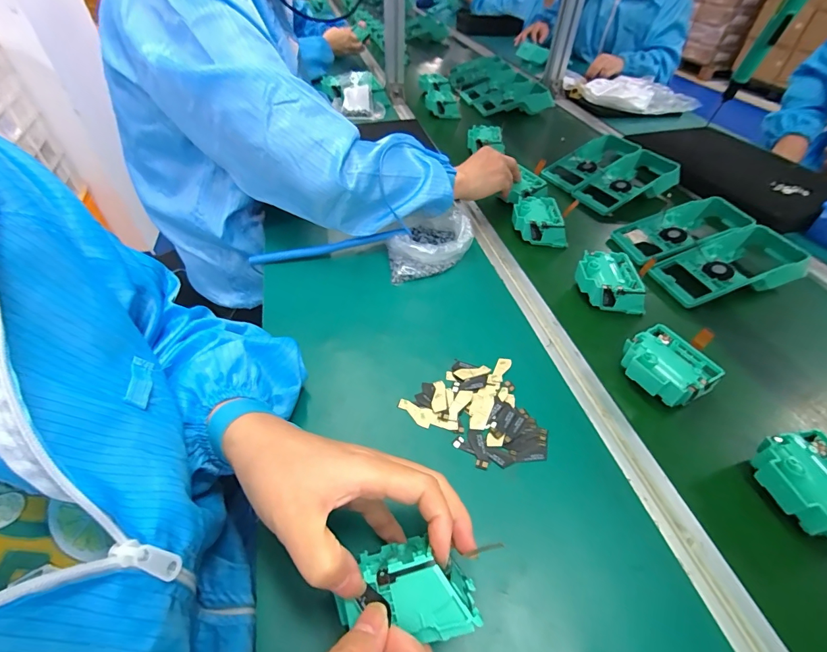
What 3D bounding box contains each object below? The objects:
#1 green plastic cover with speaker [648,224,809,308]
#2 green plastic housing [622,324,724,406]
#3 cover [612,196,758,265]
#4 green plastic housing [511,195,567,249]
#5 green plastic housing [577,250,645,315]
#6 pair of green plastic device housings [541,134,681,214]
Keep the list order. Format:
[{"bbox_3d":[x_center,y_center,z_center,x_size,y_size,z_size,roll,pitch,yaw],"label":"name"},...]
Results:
[{"bbox_3d":[0.423,-0.084,0.521,0.190,0.040,0.081,-11,49,-12],"label":"green plastic cover with speaker"},{"bbox_3d":[0.255,0.044,0.395,0.064,0.036,0.075,-21,52,-20],"label":"green plastic housing"},{"bbox_3d":[0.404,-0.146,0.580,0.187,0.038,0.089,-11,49,-12],"label":"cover"},{"bbox_3d":[0.182,-0.156,0.586,0.068,0.042,0.080,-5,48,-7],"label":"green plastic housing"},{"bbox_3d":[0.243,-0.057,0.492,0.071,0.034,0.075,0,48,-2],"label":"green plastic housing"},{"bbox_3d":[0.358,-0.284,0.709,0.207,0.049,0.192,-23,53,-21],"label":"pair of green plastic device housings"}]

